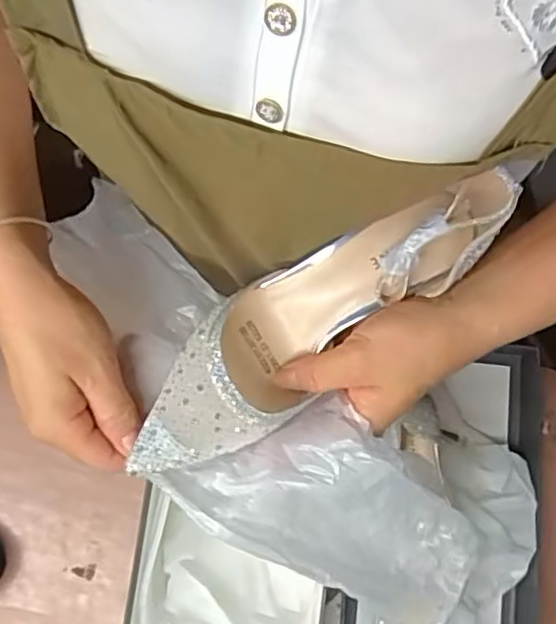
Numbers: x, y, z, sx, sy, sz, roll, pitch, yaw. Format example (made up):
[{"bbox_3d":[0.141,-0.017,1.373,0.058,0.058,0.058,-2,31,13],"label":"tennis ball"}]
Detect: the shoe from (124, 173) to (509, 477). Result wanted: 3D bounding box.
[{"bbox_3d":[0.021,-0.002,0.351,0.240,0.074,0.070,-37,80,-1],"label":"shoe"}]

